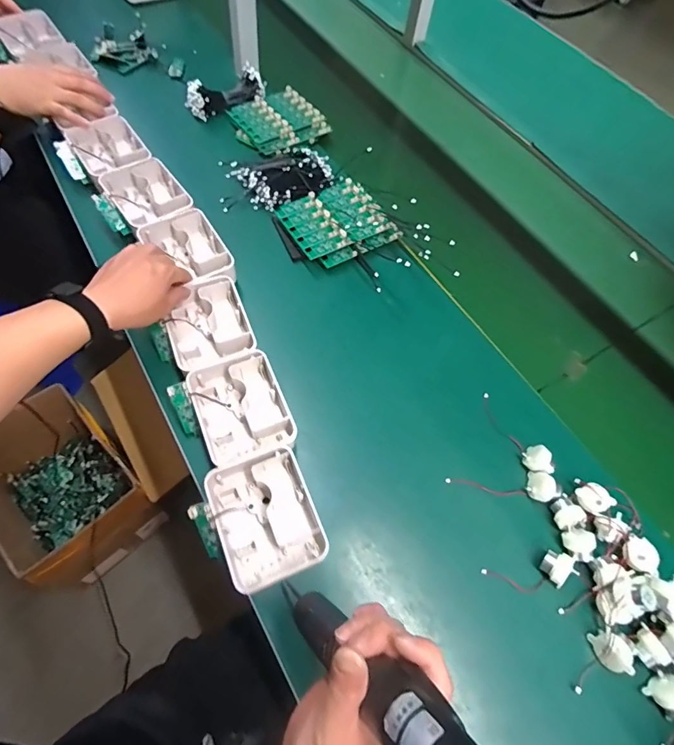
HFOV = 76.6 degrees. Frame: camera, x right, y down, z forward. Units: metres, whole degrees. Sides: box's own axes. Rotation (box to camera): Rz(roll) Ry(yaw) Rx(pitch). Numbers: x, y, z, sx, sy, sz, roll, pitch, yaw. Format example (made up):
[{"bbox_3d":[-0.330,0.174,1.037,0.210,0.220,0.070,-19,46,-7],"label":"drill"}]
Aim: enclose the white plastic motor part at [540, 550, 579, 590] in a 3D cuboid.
[{"bbox_3d":[0.239,0.213,0.464,0.029,0.032,0.033,-30,58,-22],"label":"white plastic motor part"}]

